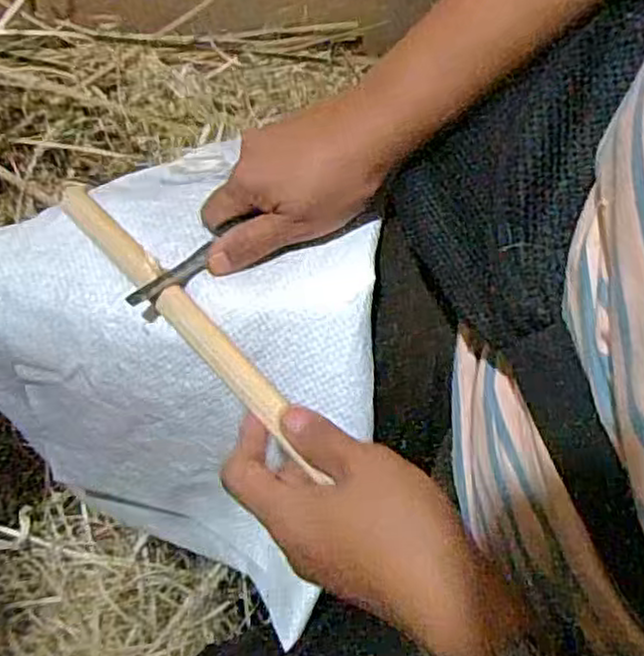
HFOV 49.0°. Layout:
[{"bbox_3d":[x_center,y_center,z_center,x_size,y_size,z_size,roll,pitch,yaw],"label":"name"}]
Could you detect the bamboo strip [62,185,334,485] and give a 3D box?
[{"bbox_3d":[-0.078,-0.009,0.389,0.019,0.012,0.248,-38,62,-15],"label":"bamboo strip"}]

